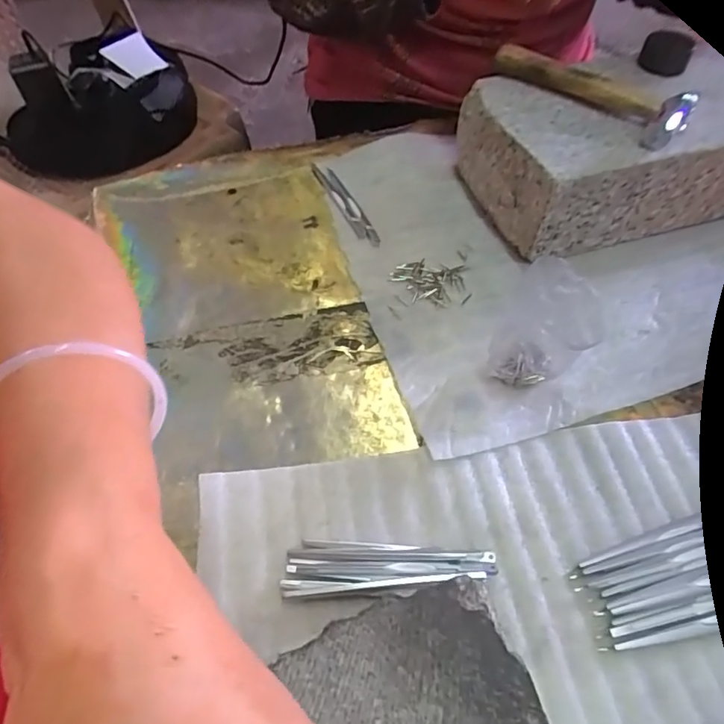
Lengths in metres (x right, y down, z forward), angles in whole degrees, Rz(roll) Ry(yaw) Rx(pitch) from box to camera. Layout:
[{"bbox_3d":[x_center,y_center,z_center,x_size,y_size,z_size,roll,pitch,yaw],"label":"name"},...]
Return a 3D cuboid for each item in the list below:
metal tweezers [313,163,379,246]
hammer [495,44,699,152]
[{"bbox_3d":[-0.015,-0.136,0.445,0.014,0.008,0.113,-21,57,-14],"label":"metal tweezers"},{"bbox_3d":[0.167,-0.204,0.390,0.042,0.025,0.145,-34,61,-22],"label":"hammer"}]

